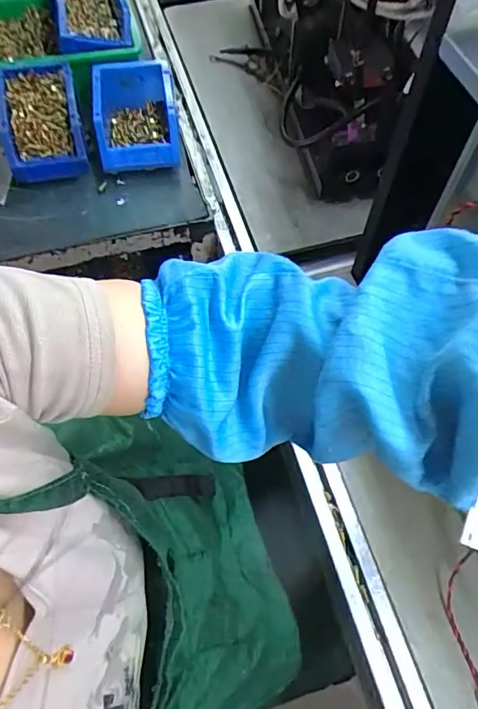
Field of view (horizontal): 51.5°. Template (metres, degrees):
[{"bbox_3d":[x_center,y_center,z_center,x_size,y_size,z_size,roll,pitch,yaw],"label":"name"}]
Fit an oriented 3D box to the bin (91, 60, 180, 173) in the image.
[{"bbox_3d":[-0.143,-0.334,0.690,0.108,0.063,0.151,-8,63,-4],"label":"bin"}]

